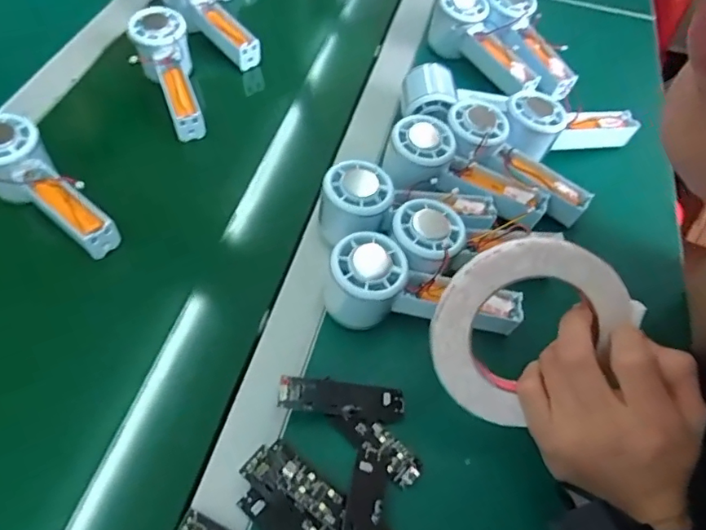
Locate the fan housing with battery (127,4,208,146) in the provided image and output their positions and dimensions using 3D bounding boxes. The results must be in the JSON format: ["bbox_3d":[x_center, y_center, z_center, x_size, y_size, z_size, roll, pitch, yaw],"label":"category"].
[{"bbox_3d":[-0.189,-0.200,0.539,0.056,0.048,0.159,-18,76,-16],"label":"fan housing with battery"}]

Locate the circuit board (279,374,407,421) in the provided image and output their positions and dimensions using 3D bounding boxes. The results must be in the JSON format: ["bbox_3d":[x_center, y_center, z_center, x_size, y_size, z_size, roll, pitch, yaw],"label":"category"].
[{"bbox_3d":[-0.007,0.094,0.363,0.089,0.007,0.026,10,55,-13],"label":"circuit board"}]

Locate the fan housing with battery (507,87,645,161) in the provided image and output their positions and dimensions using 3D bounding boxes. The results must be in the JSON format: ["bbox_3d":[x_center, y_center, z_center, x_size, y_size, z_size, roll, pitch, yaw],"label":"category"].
[{"bbox_3d":[0.216,-0.141,0.501,0.151,0.042,0.049,-8,57,-10],"label":"fan housing with battery"}]

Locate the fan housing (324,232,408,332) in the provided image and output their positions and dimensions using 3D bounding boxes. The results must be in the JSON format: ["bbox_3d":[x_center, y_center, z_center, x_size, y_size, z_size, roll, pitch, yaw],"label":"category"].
[{"bbox_3d":[0.009,0.015,0.393,0.055,0.064,0.053,2,56,-3],"label":"fan housing"}]

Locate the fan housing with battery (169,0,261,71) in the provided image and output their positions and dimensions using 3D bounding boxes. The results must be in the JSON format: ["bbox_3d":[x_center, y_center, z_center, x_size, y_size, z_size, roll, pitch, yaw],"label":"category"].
[{"bbox_3d":[-0.162,-0.294,0.595,0.058,0.045,0.150,-39,88,-26],"label":"fan housing with battery"}]

